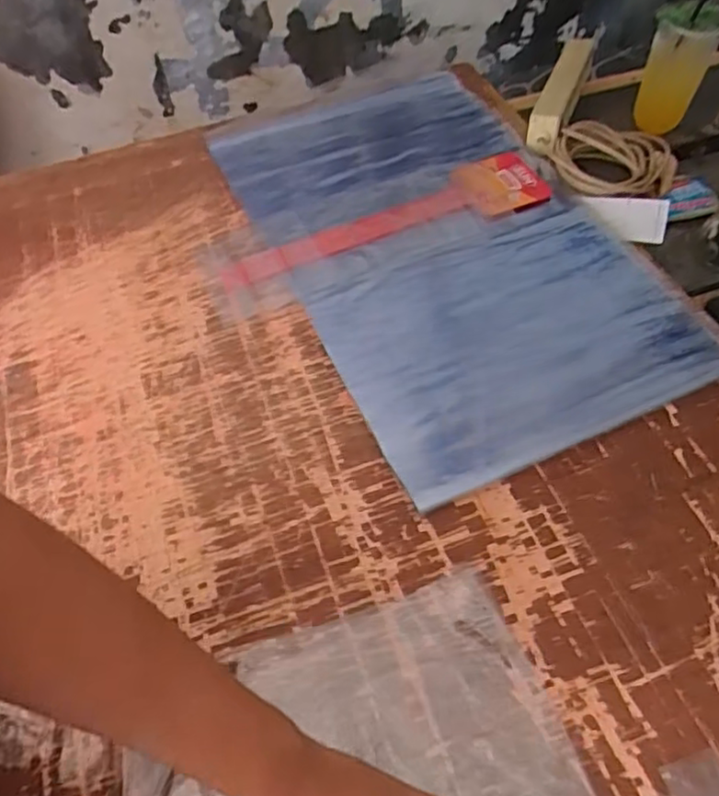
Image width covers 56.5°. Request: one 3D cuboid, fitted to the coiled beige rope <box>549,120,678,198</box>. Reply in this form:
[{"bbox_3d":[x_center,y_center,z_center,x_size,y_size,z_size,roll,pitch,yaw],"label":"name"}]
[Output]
[{"bbox_3d":[0.332,-0.307,0.861,0.161,0.032,0.137,-14,56,-7],"label":"coiled beige rope"}]

